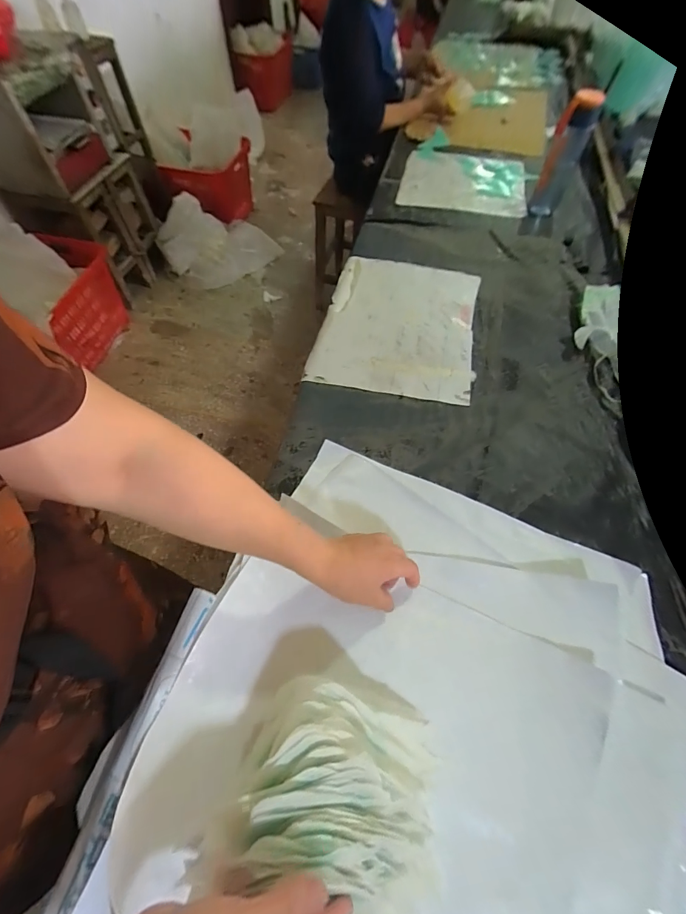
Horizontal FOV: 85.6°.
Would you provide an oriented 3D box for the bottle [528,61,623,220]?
[{"bbox_3d":[0.490,-0.668,0.818,0.070,0.242,0.065,20,63,11],"label":"bottle"}]

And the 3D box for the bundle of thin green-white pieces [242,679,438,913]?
[{"bbox_3d":[0.001,0.311,0.334,0.183,0.096,0.156,18,63,11],"label":"bundle of thin green-white pieces"}]

